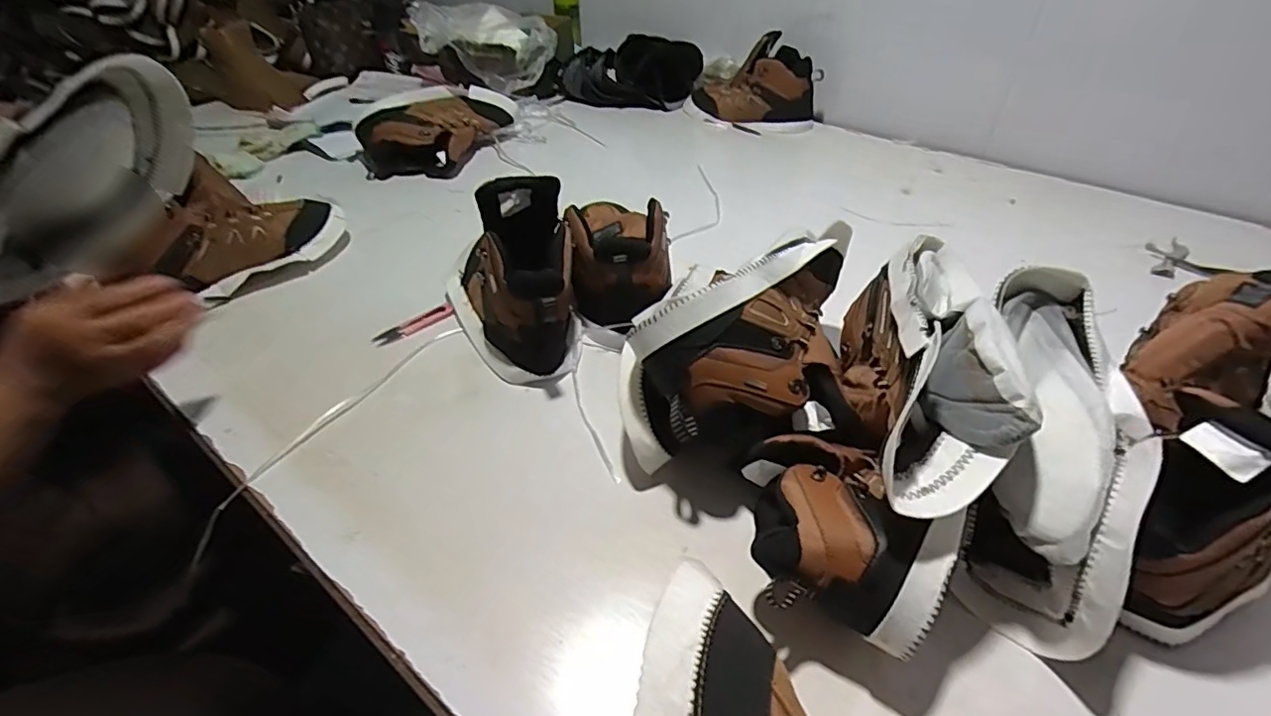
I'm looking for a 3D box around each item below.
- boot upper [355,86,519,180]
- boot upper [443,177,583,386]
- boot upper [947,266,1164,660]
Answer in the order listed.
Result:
[{"bbox_3d":[-0.355,-0.421,1.074,0.302,0.099,0.165,-16,44,-18],"label":"boot upper"},{"bbox_3d":[-0.147,-0.101,0.656,0.143,0.173,0.234,-13,43,-14],"label":"boot upper"},{"bbox_3d":[0.313,0.057,0.429,0.093,0.121,0.291,13,71,16],"label":"boot upper"}]

